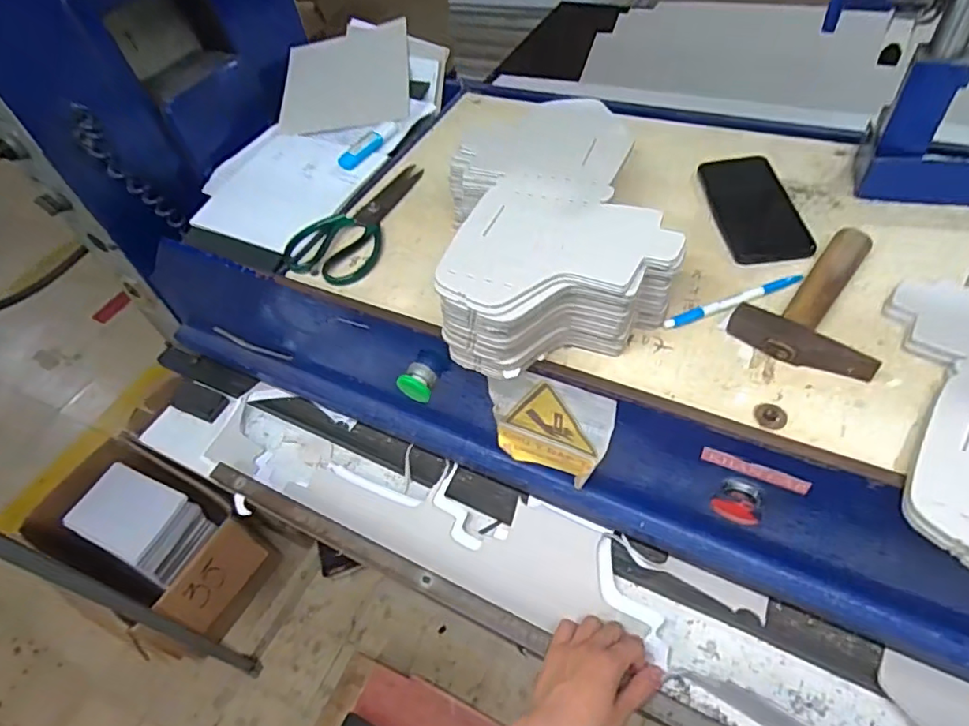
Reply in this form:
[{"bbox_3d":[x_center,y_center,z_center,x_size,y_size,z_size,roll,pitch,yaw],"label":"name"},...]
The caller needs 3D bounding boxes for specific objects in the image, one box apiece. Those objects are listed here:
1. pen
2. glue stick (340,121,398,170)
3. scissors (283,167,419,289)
[{"bbox_3d":[0.228,-0.056,0.521,0.136,0.014,0.011,-17,47,-11],"label":"pen"},{"bbox_3d":[-0.164,-0.284,0.763,0.024,0.020,0.069,23,53,25],"label":"glue stick"},{"bbox_3d":[-0.151,-0.172,0.668,0.099,0.014,0.200,15,58,9],"label":"scissors"}]

